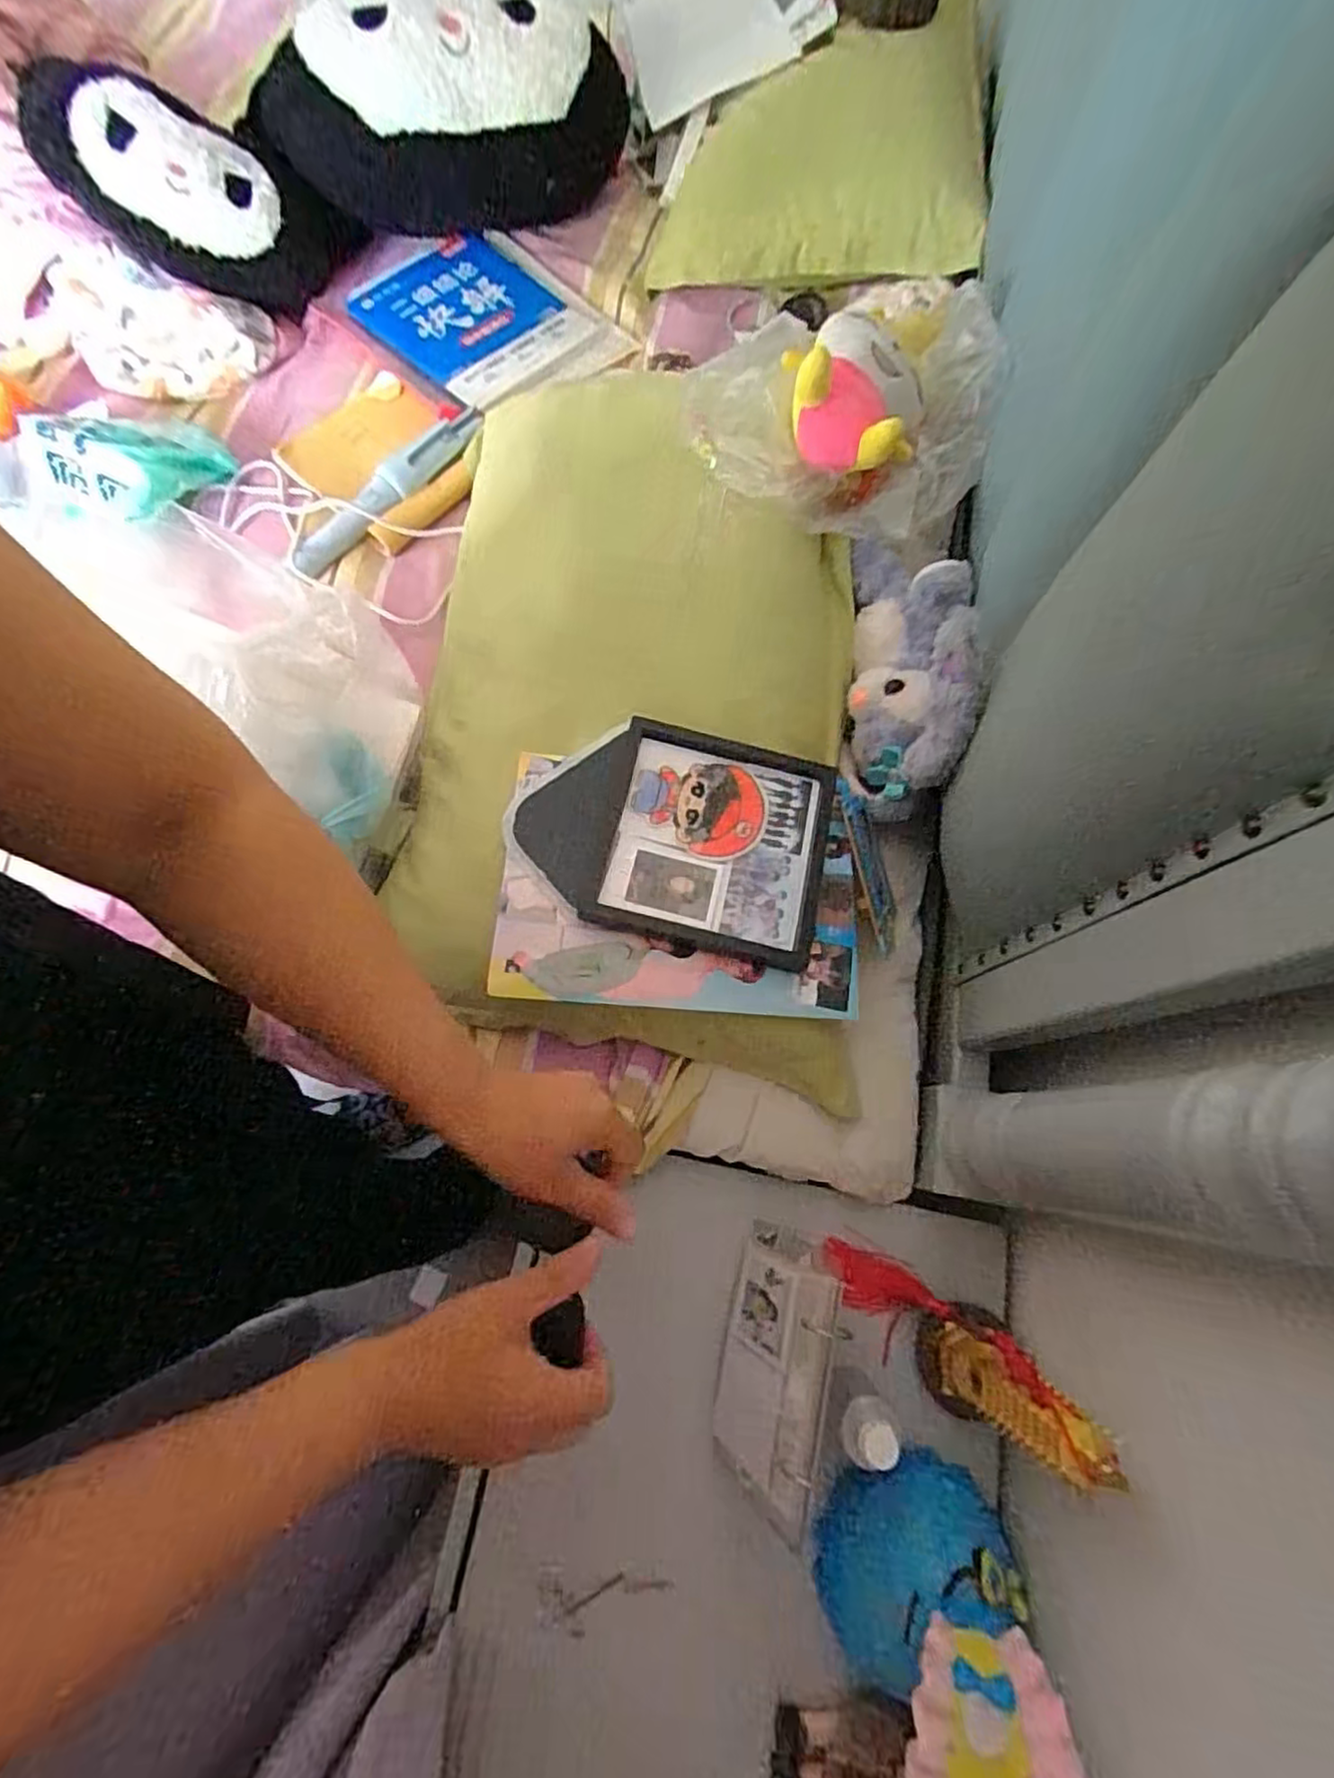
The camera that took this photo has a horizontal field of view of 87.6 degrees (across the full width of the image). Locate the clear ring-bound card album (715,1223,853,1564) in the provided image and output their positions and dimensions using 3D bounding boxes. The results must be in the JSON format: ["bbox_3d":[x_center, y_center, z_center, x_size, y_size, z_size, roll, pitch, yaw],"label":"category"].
[{"bbox_3d":[0.077,0.330,0.488,0.063,0.105,0.155,16,72,7],"label":"clear ring-bound card album"}]

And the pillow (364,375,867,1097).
[{"bbox_3d":[-0.032,-0.205,0.636,0.388,0.124,0.744,2,71,2],"label":"pillow"}]

